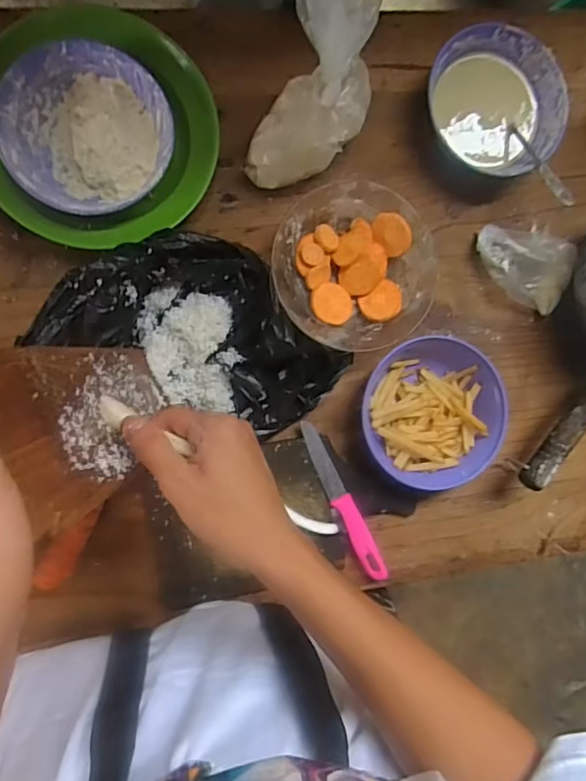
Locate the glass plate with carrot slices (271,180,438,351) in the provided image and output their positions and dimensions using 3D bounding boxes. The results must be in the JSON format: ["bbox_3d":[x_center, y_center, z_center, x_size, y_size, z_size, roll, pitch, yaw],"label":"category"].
[{"bbox_3d":[0.058,-0.121,0.554,0.156,0.065,0.155,0,92,-8],"label":"glass plate with carrot slices"}]

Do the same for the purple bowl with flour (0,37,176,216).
[{"bbox_3d":[-0.184,-0.233,0.506,0.143,0.047,0.147,0,92,-8],"label":"purple bowl with flour"}]

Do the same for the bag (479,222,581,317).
[{"bbox_3d":[0.252,-0.144,0.598,0.107,0.030,0.087,22,89,-9],"label":"bag"}]

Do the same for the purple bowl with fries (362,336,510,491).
[{"bbox_3d":[0.139,0.022,0.566,0.142,0.053,0.142,0,92,-8],"label":"purple bowl with fries"}]

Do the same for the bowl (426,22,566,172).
[{"bbox_3d":[0.213,-0.304,0.592,0.148,0.057,0.140,0,92,-8],"label":"bowl"}]

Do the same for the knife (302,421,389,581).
[{"bbox_3d":[0.049,0.112,0.552,0.021,0.011,0.171,-28,96,-6],"label":"knife"}]

